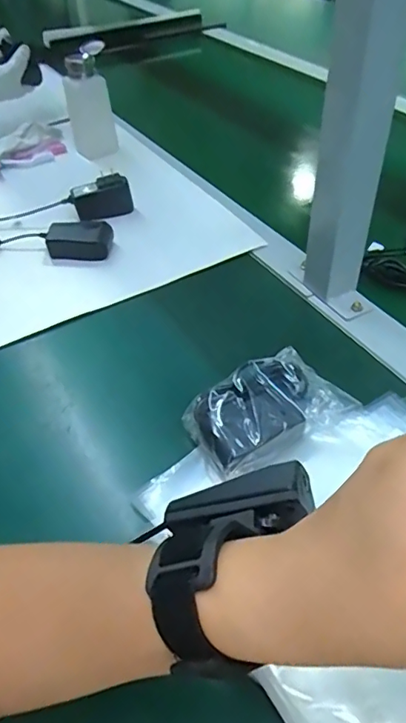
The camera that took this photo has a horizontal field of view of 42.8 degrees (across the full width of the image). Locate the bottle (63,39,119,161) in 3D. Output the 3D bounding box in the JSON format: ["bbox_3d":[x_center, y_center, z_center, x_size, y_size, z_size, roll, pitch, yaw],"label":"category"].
[{"bbox_3d":[-0.170,-0.383,0.777,0.068,0.142,0.057,-11,46,-8],"label":"bottle"}]

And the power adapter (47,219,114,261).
[{"bbox_3d":[-0.143,-0.141,0.605,0.073,0.033,0.040,-4,45,-1],"label":"power adapter"}]

